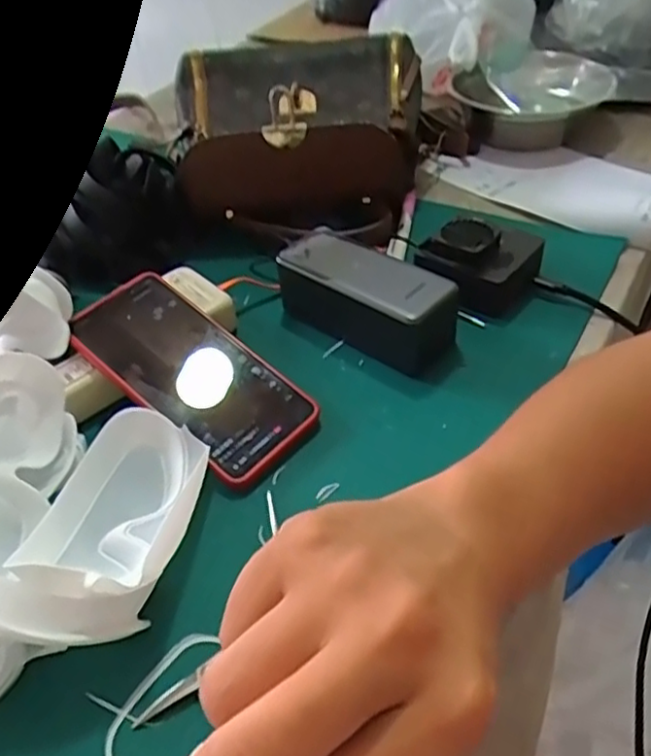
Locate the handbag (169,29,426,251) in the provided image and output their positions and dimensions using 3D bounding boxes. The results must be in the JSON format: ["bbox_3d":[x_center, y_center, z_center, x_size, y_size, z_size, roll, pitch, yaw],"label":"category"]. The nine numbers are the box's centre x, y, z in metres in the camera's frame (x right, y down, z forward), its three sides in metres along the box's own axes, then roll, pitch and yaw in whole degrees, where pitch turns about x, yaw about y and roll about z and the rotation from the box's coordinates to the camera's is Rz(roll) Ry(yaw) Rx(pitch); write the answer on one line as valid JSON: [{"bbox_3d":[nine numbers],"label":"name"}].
[{"bbox_3d":[-0.030,-0.218,0.599,0.214,0.098,0.182,3,44,9],"label":"handbag"}]

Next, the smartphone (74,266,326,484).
[{"bbox_3d":[-0.087,-0.006,0.428,0.168,0.013,0.075,38,56,19],"label":"smartphone"}]

